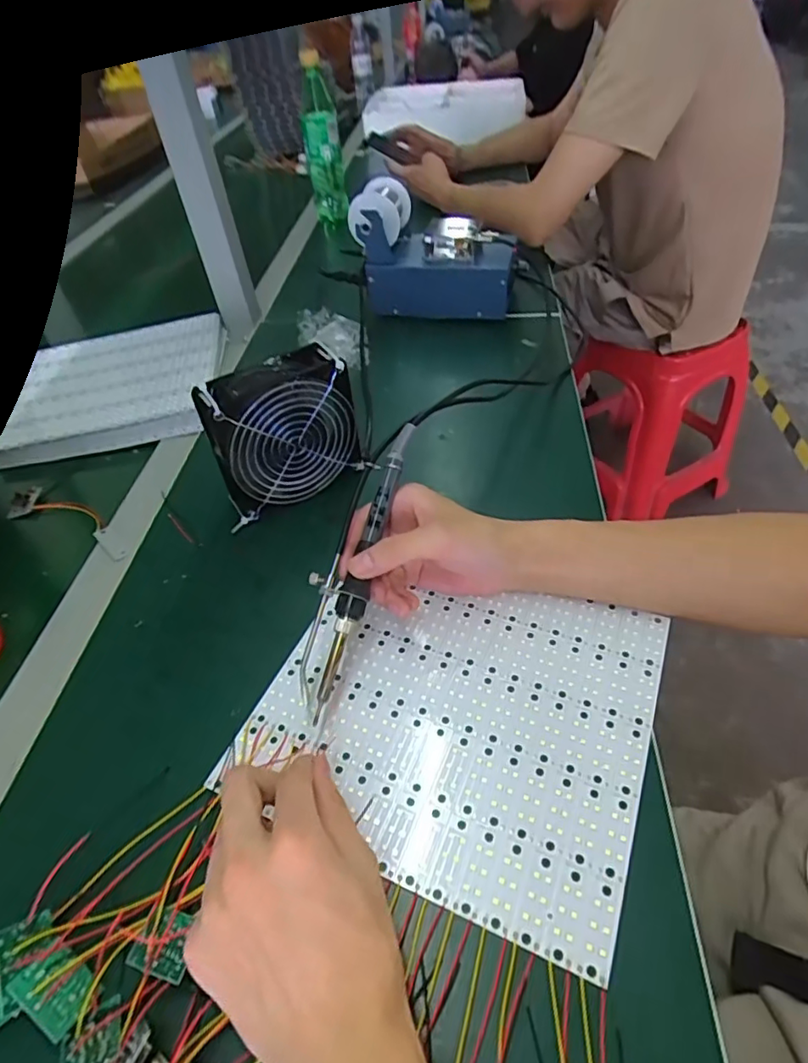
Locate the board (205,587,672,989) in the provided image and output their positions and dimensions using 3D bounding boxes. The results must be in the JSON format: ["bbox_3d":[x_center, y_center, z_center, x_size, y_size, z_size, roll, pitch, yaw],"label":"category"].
[{"bbox_3d":[0.033,0.112,0.377,0.235,0.004,0.213,16,50,19],"label":"board"}]

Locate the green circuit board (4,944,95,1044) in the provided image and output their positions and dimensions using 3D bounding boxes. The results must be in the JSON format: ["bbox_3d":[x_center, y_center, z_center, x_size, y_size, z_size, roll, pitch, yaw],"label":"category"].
[{"bbox_3d":[-0.167,0.219,0.277,0.034,0.004,0.026,37,37,8],"label":"green circuit board"}]

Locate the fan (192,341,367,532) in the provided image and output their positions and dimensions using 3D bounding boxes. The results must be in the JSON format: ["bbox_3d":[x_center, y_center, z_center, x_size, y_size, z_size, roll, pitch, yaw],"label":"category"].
[{"bbox_3d":[-0.102,-0.079,0.489,0.121,0.120,0.056,-33,52,-24],"label":"fan"}]

